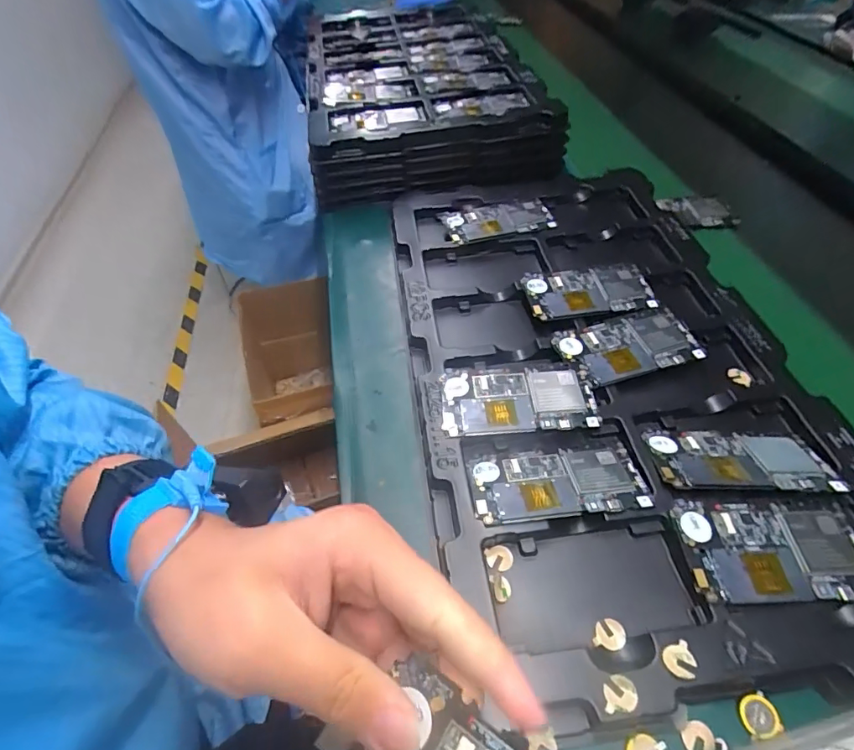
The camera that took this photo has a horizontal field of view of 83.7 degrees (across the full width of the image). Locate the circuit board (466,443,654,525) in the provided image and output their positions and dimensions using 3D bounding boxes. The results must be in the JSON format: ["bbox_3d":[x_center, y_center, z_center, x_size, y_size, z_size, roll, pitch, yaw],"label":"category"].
[{"bbox_3d":[0.096,0.078,0.352,0.122,0.007,0.057,-5,51,-2],"label":"circuit board"}]

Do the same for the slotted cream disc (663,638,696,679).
[{"bbox_3d":[0.146,0.167,0.278,0.019,0.007,0.018,-1,51,1],"label":"slotted cream disc"}]

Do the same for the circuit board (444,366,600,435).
[{"bbox_3d":[0.075,0.020,0.404,0.125,0.011,0.067,-4,51,-1],"label":"circuit board"}]

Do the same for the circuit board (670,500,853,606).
[{"bbox_3d":[0.234,0.115,0.317,0.123,0.008,0.064,-3,51,0],"label":"circuit board"}]

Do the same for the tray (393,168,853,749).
[{"bbox_3d":[0.154,-0.020,0.448,0.329,0.035,0.549,-7,51,-3],"label":"tray"}]

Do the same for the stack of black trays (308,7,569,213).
[{"bbox_3d":[-0.027,-0.498,0.790,0.319,0.073,0.589,-8,51,-4],"label":"stack of black trays"}]

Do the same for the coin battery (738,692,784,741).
[{"bbox_3d":[0.188,0.193,0.270,0.019,0.004,0.020,-5,51,-2],"label":"coin battery"}]

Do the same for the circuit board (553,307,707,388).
[{"bbox_3d":[0.184,-0.027,0.436,0.121,0.004,0.064,-15,52,-10],"label":"circuit board"}]

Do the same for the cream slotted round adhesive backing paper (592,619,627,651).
[{"bbox_3d":[0.114,0.163,0.298,0.018,0.004,0.018,-1,51,1],"label":"cream slotted round adhesive backing paper"}]

